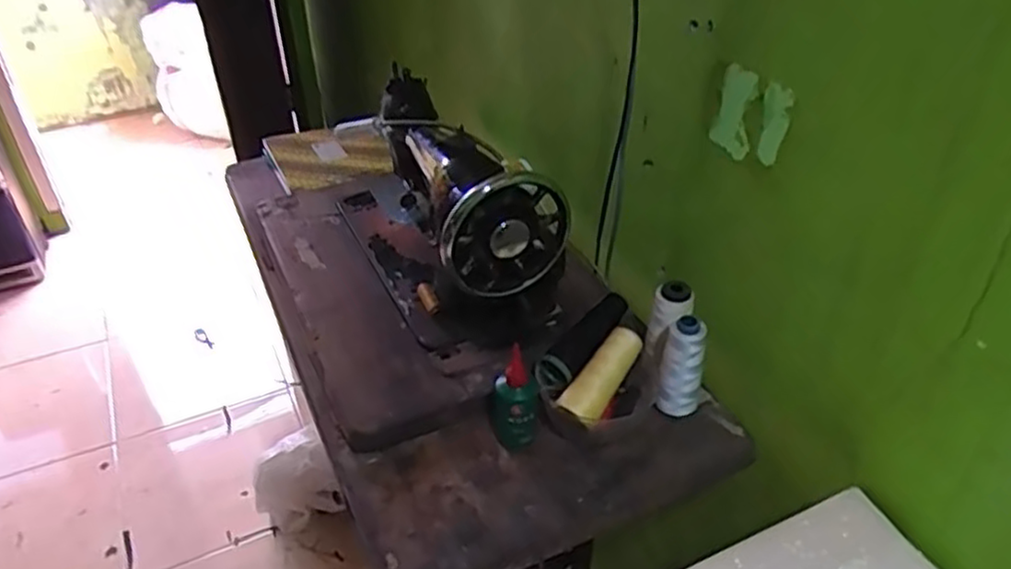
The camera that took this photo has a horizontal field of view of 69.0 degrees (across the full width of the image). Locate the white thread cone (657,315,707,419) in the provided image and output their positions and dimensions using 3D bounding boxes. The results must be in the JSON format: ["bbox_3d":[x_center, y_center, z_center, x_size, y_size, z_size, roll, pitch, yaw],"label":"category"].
[{"bbox_3d":[0.179,0.089,0.749,0.039,0.119,0.036,8,38,14],"label":"white thread cone"}]

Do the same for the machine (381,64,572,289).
[{"bbox_3d":[-0.061,-0.102,0.889,0.132,0.210,0.346,-15,39,-18],"label":"machine"}]

